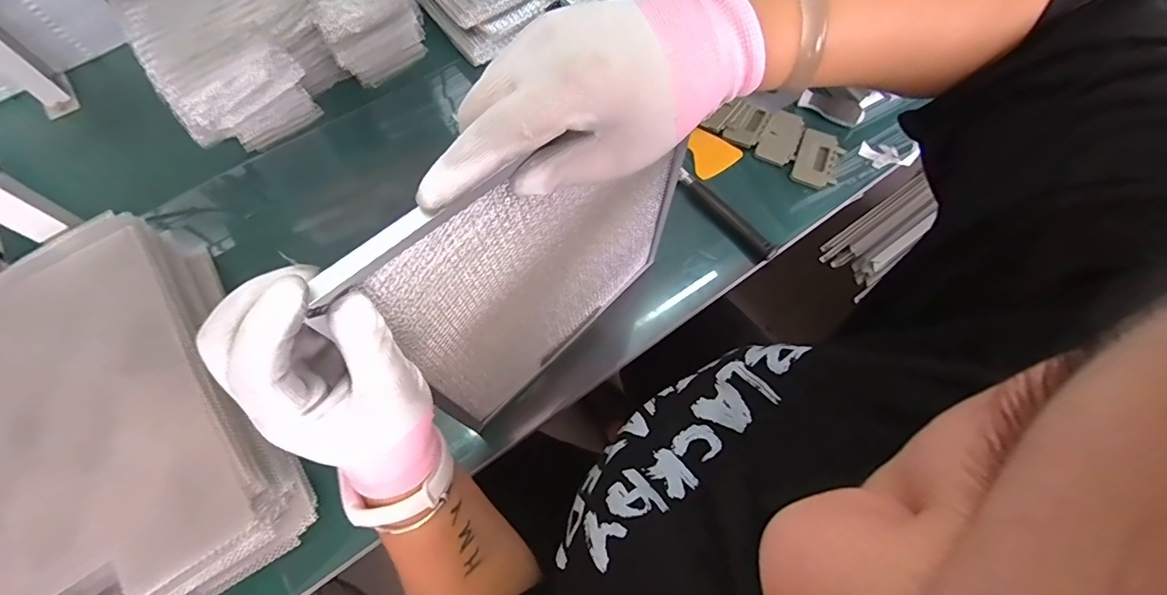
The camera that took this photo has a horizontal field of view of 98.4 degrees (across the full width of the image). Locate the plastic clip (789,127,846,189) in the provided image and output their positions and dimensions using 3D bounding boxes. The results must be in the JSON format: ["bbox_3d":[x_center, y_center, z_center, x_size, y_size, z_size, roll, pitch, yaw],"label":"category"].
[{"bbox_3d":[0.313,-0.183,0.667,0.056,0.013,0.085,22,69,8],"label":"plastic clip"}]

